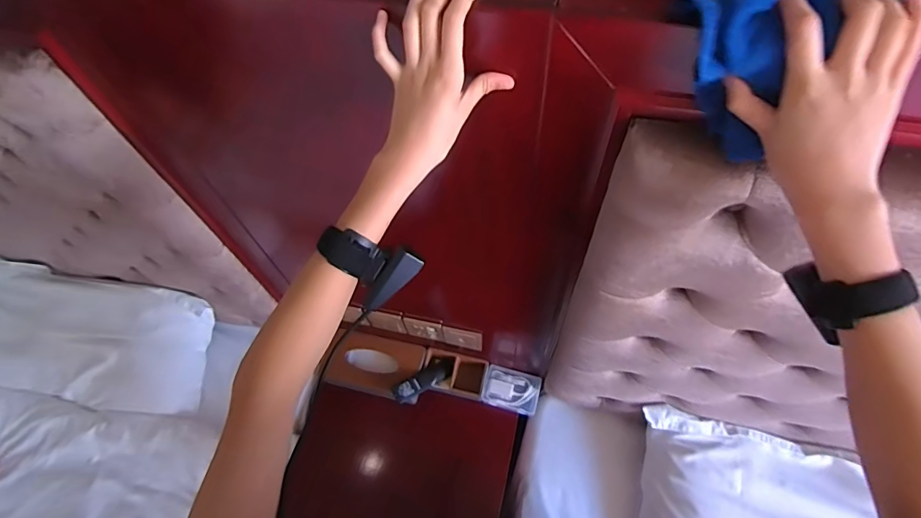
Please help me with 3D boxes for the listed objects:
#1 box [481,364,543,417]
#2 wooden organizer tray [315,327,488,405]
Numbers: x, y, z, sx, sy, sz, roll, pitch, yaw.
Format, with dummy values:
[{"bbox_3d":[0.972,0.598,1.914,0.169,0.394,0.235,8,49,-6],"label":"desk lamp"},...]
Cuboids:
[{"bbox_3d":[0.126,0.315,1.094,0.130,0.028,0.098,13,60,12],"label":"box"},{"bbox_3d":[-0.150,0.272,1.102,0.406,0.080,0.154,12,60,11],"label":"wooden organizer tray"}]

